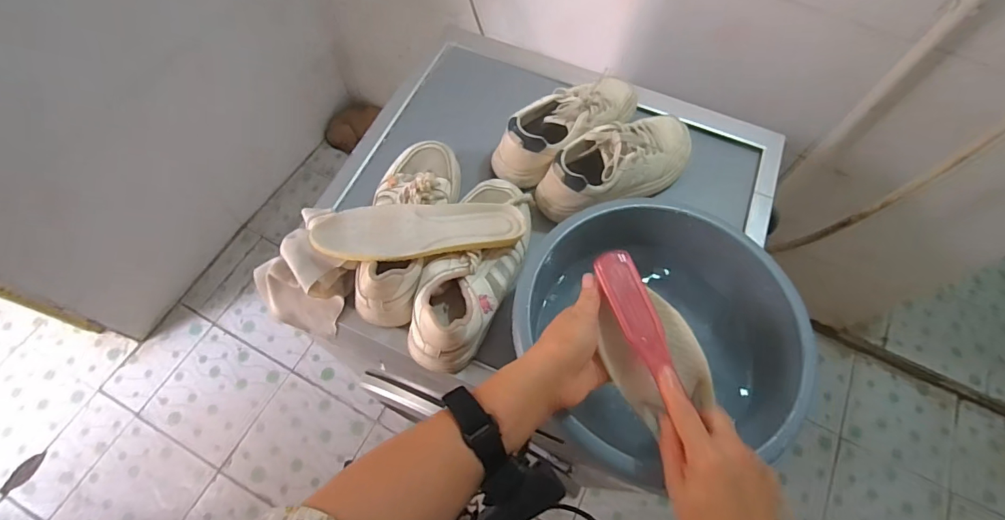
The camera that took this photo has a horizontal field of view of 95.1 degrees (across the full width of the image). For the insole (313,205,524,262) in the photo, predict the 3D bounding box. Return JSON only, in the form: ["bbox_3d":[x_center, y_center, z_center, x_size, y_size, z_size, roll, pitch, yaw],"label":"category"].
[{"bbox_3d":[-0.094,-0.032,0.533,0.237,0.029,0.071,-5,67,-5],"label":"insole"}]

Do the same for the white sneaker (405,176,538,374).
[{"bbox_3d":[-0.034,0.004,0.547,0.096,0.080,0.250,19,66,8],"label":"white sneaker"}]

